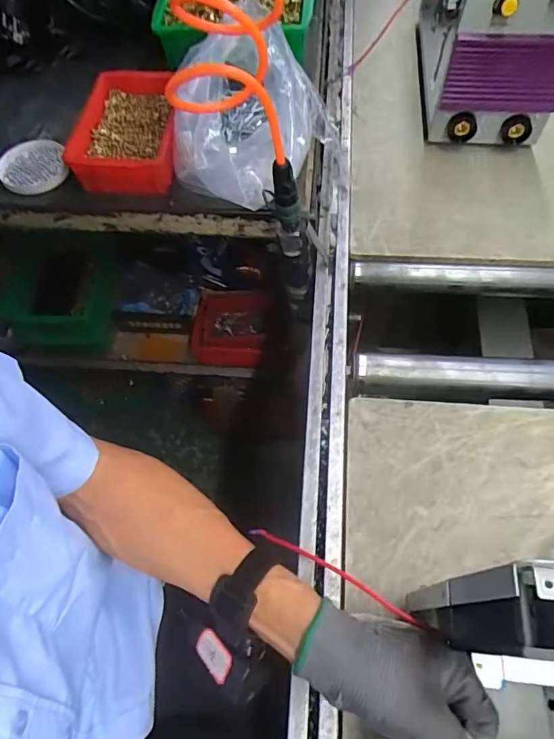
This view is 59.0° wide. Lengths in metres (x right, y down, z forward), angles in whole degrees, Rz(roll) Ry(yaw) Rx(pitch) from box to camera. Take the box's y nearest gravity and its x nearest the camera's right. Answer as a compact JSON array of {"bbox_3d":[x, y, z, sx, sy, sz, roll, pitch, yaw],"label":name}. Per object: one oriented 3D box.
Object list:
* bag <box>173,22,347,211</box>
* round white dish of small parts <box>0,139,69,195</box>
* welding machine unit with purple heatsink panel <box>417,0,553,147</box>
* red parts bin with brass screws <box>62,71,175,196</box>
[{"bbox_3d":[-0.033,-0.330,0.655,0.207,0.129,0.215,35,68,19],"label":"bag"},{"bbox_3d":[-0.351,-0.290,0.703,0.093,0.012,0.108,-19,62,-8],"label":"round white dish of small parts"},{"bbox_3d":[0.295,-0.509,0.668,0.164,0.251,0.334,4,61,5],"label":"welding machine unit with purple heatsink panel"},{"bbox_3d":[-0.213,-0.336,0.695,0.146,0.056,0.200,-4,61,0],"label":"red parts bin with brass screws"}]

